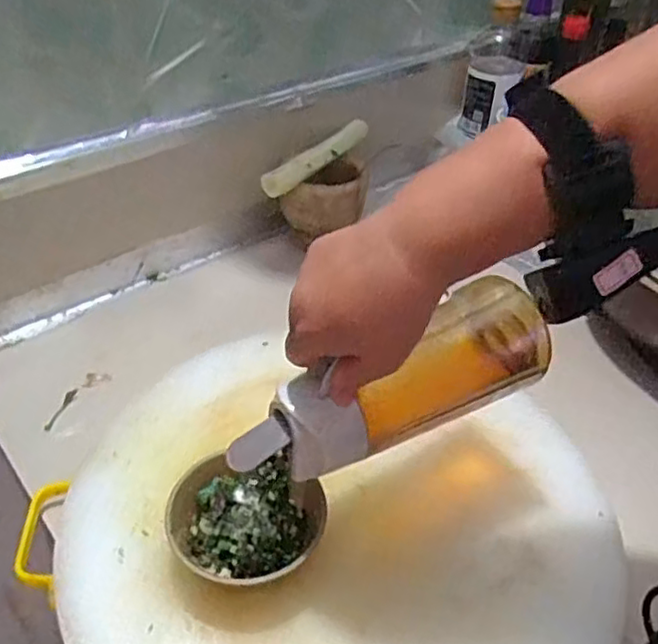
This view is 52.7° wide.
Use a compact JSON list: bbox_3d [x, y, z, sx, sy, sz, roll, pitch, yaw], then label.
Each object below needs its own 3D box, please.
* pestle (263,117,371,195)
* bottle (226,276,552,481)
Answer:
[{"bbox_3d":[-0.008,-0.193,0.773,0.029,0.026,0.192,25,43,25],"label":"pestle"},{"bbox_3d":[0.046,0.044,0.430,0.224,0.067,0.057,-23,45,-23],"label":"bottle"}]

